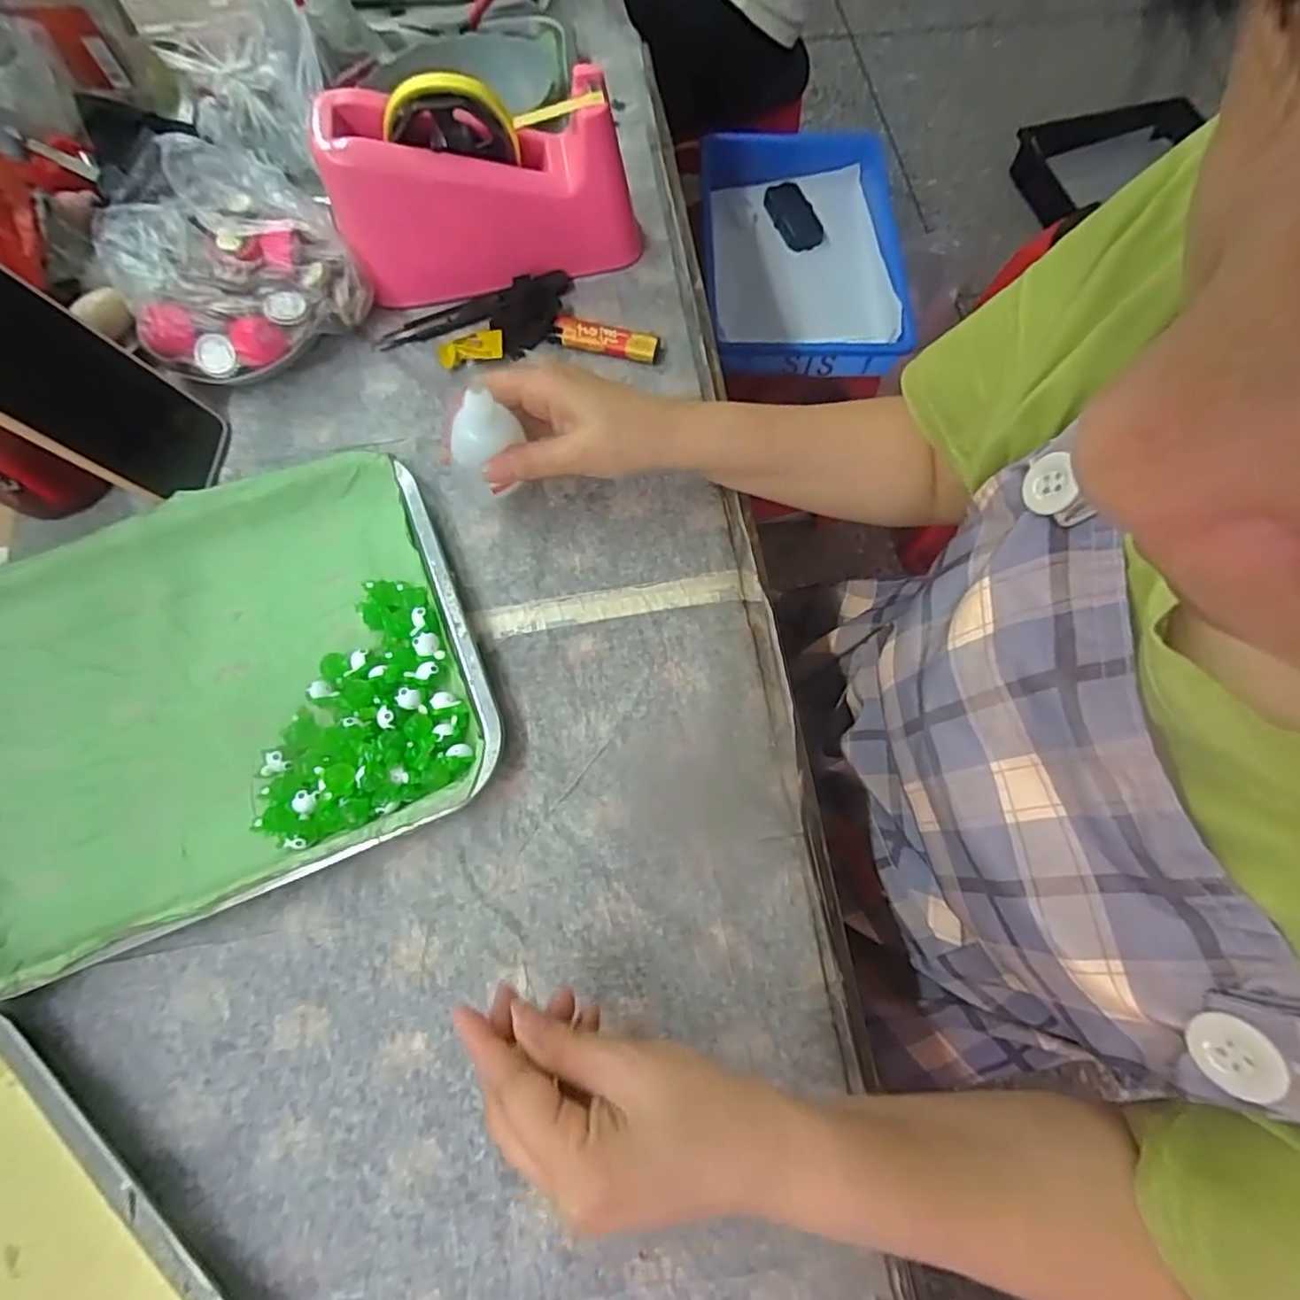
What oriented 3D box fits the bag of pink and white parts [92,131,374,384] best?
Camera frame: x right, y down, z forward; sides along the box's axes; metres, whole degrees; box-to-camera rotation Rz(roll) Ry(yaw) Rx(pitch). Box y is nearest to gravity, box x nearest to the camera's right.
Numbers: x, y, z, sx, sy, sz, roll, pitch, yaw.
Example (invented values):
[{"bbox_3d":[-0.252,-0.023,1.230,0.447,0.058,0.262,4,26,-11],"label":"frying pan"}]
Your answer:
[{"bbox_3d":[-0.288,-0.264,0.436,0.144,0.077,0.155,-37,76,-12],"label":"bag of pink and white parts"}]

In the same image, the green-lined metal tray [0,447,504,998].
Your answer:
[{"bbox_3d":[-0.253,0.022,0.369,0.293,0.022,0.242,-22,74,-8],"label":"green-lined metal tray"}]

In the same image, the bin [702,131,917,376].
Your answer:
[{"bbox_3d":[0.203,-0.513,0.826,0.255,0.063,0.368,-1,70,-2],"label":"bin"}]

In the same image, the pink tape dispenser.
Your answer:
[{"bbox_3d":[-0.108,-0.311,0.433,0.197,0.105,0.067,-10,72,-4],"label":"pink tape dispenser"}]

